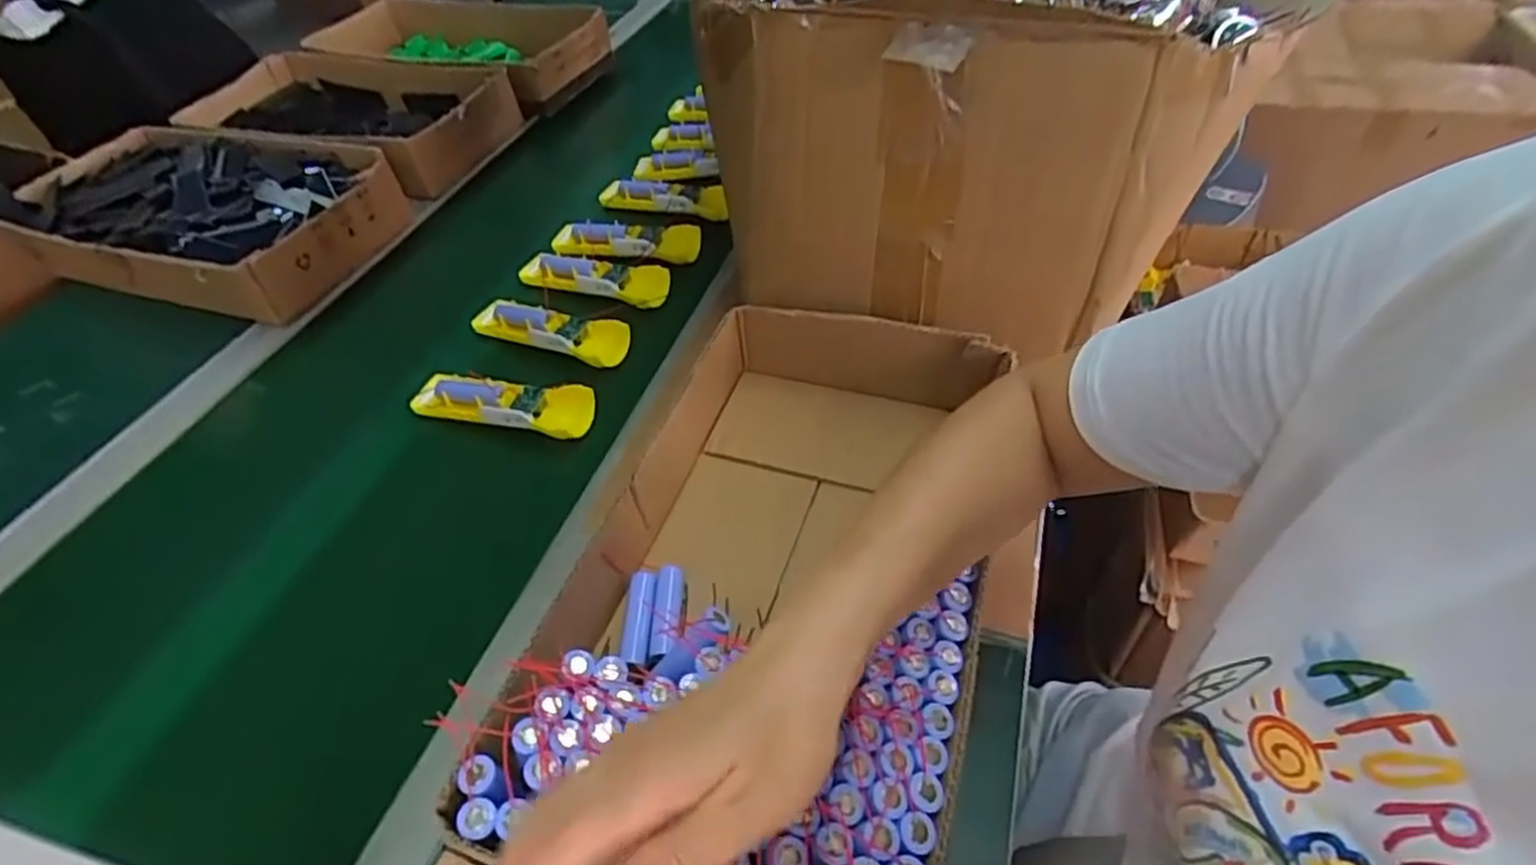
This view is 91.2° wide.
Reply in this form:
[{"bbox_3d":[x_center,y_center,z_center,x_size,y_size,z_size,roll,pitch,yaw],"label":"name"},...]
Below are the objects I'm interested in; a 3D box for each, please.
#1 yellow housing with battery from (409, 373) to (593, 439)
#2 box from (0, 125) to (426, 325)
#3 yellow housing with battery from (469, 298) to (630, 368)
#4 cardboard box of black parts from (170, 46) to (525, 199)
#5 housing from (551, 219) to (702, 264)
[{"bbox_3d":[-0.231,-0.025,0.656,0.167,0.025,0.045,7,49,12],"label":"yellow housing with battery"},{"bbox_3d":[-0.616,-0.240,0.826,0.385,0.081,0.223,13,50,17],"label":"box"},{"bbox_3d":[-0.208,-0.100,0.722,0.161,0.028,0.046,15,51,18],"label":"yellow housing with battery"},{"bbox_3d":[-0.550,-0.420,1.008,0.397,0.087,0.241,15,51,19],"label":"cardboard box of black parts"},{"bbox_3d":[-0.155,-0.209,0.809,0.165,0.025,0.038,5,48,11],"label":"housing"}]

